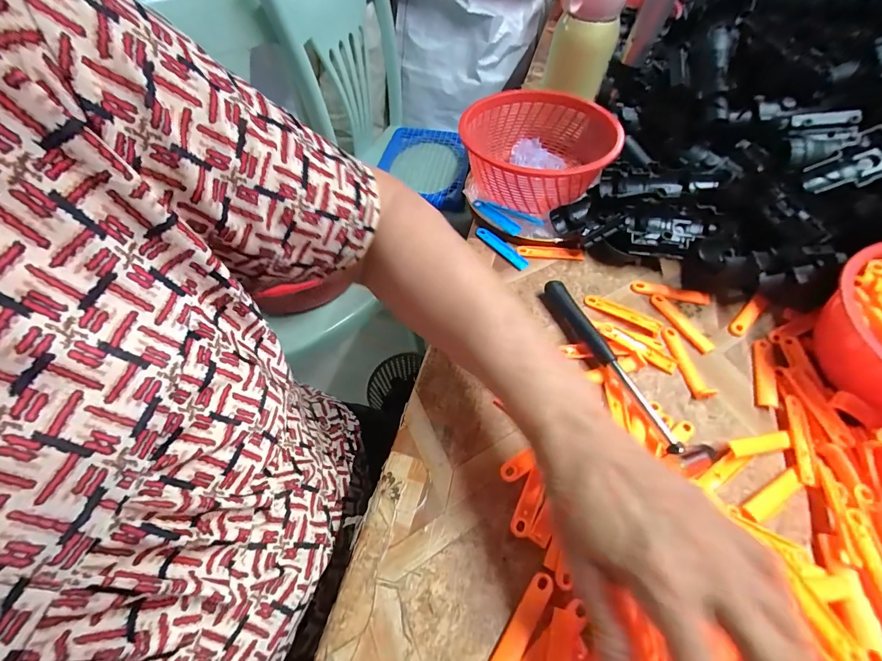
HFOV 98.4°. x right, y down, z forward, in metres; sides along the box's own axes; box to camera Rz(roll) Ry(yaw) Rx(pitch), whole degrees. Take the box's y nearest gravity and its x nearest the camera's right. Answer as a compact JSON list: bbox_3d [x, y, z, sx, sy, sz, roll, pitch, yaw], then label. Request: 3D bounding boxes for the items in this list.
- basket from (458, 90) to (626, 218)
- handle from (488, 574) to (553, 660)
[{"bbox_3d":[0.114,-0.210,0.468,0.171,0.088,0.163,1,55,-1],"label":"basket"},{"bbox_3d":[0.048,0.191,0.240,0.014,0.005,0.074,32,60,19],"label":"handle"}]

